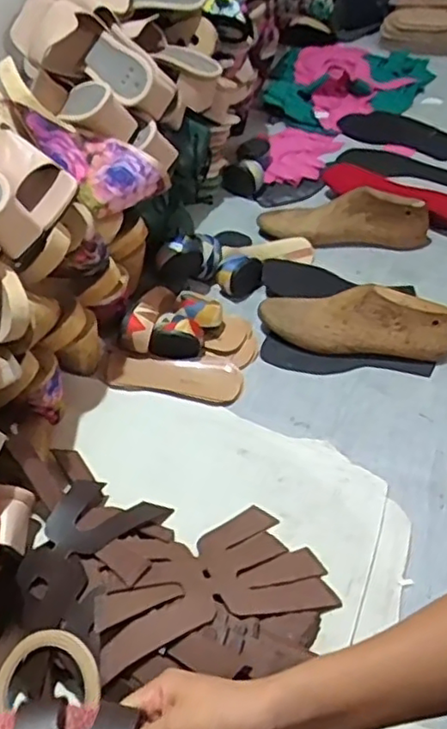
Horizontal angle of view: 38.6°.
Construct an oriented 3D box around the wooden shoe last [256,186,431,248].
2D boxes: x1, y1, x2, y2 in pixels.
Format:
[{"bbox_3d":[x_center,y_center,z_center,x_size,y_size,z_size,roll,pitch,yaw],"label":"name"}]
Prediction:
[{"bbox_3d":[0.174,-0.218,0.923,0.241,0.085,0.075,0,48,3],"label":"wooden shoe last"}]

